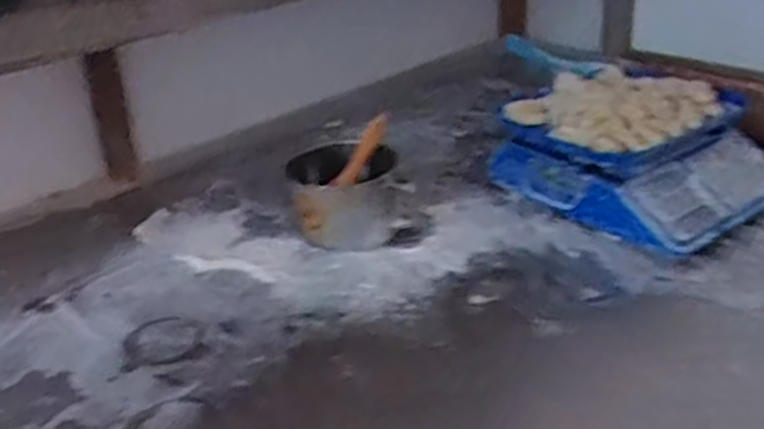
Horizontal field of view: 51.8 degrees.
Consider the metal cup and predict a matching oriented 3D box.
[{"bbox_3d":[-0.047,-0.025,0.978,0.126,0.094,0.131,-4,27,2],"label":"metal cup"}]

